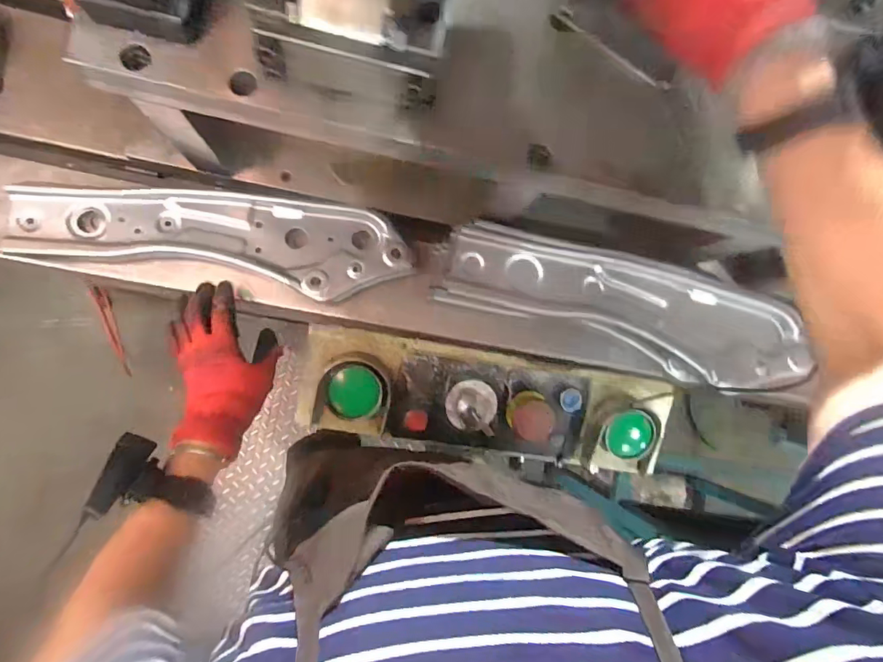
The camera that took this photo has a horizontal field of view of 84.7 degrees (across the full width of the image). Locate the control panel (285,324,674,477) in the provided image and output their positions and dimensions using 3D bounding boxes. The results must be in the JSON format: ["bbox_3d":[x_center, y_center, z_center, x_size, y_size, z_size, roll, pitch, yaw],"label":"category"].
[{"bbox_3d":[0.064,0.101,0.661,0.501,0.090,0.143,10,85,-8],"label":"control panel"}]

